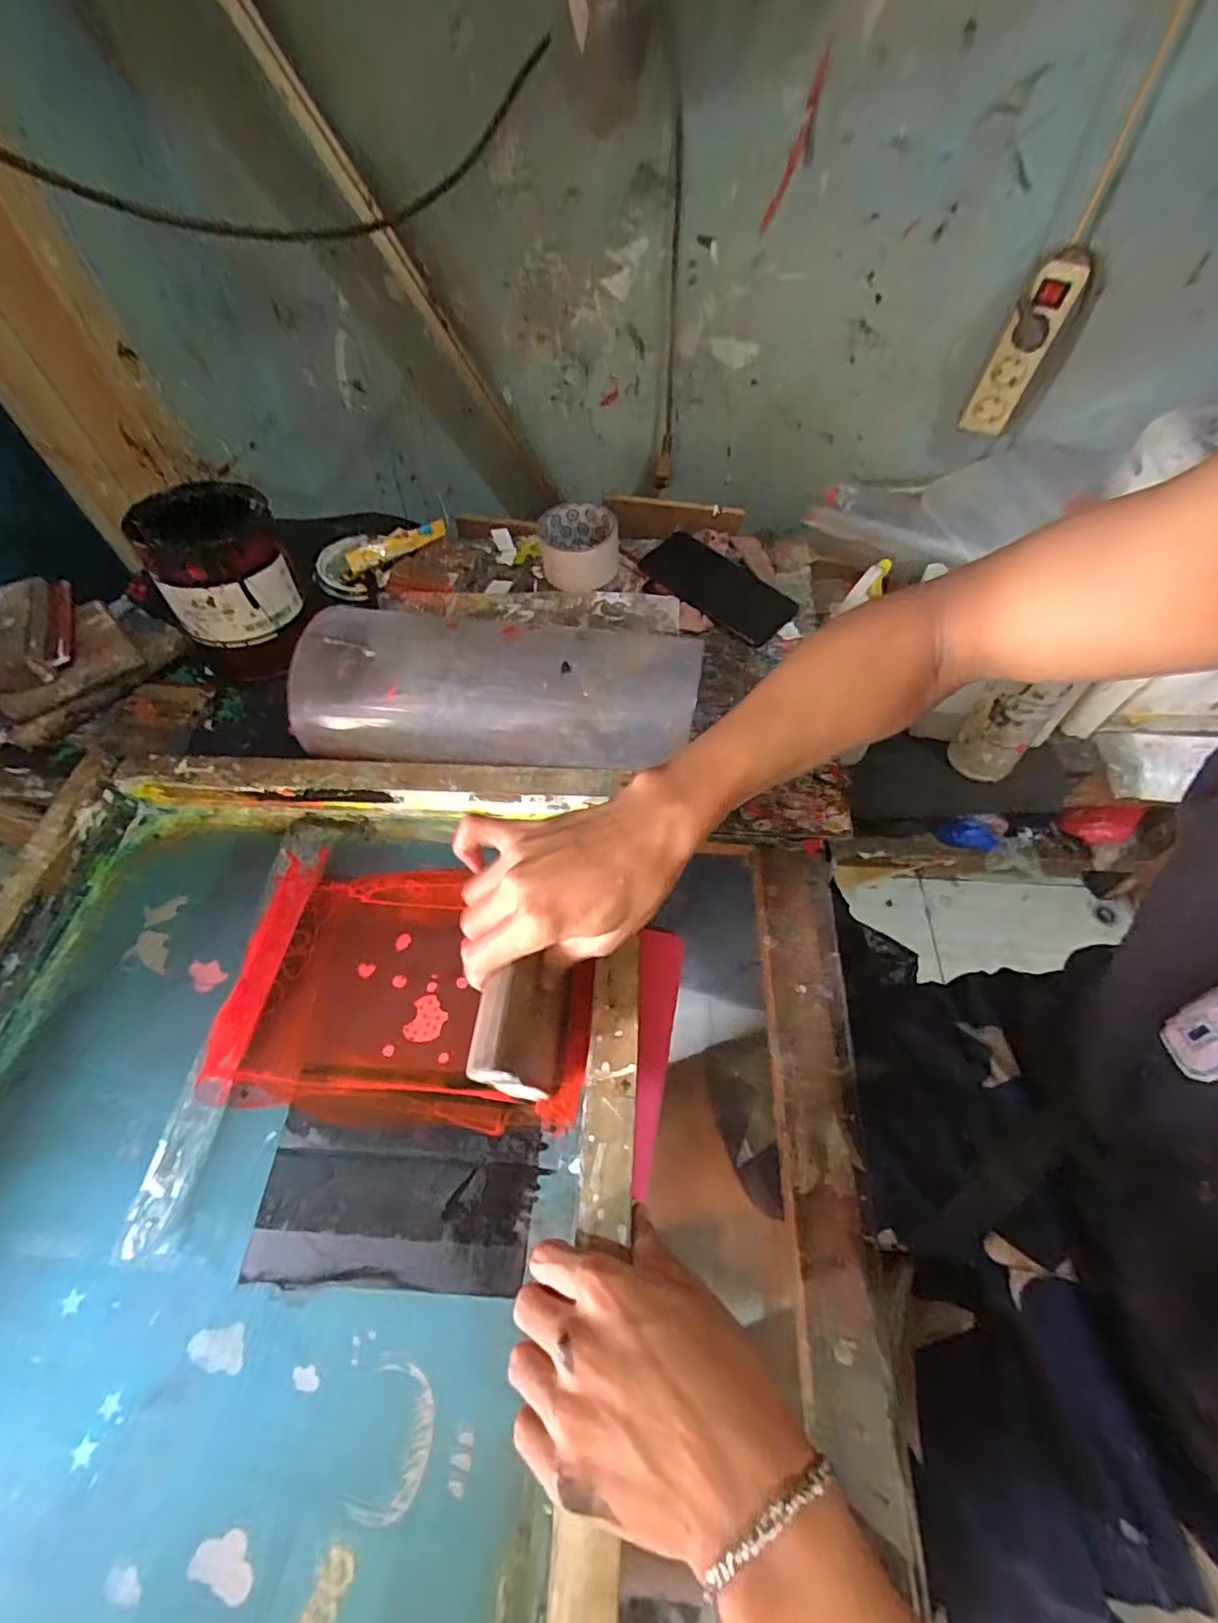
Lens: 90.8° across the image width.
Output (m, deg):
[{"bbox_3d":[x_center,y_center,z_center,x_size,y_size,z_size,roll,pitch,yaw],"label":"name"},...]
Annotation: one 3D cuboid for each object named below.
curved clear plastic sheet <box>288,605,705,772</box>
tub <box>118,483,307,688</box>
[{"bbox_3d":[-0.090,-0.099,0.471,0.308,0.076,0.103,3,57,5],"label":"curved clear plastic sheet"},{"bbox_3d":[-0.345,-0.209,0.551,0.111,0.149,0.099,-33,61,-17],"label":"tub"}]

